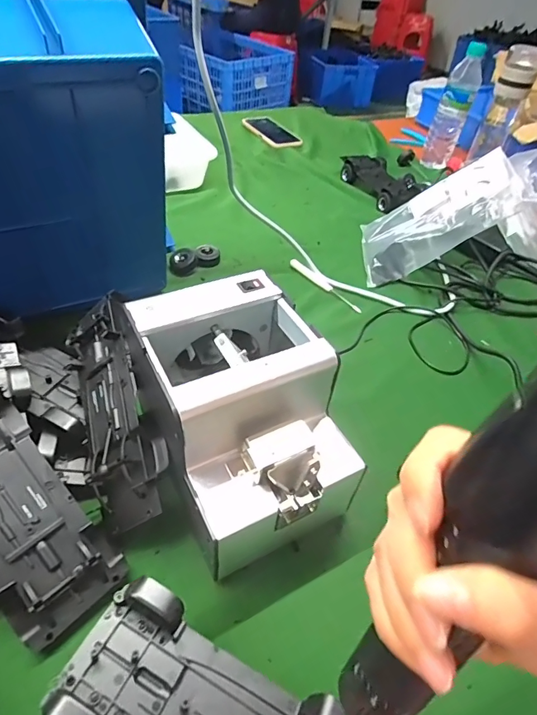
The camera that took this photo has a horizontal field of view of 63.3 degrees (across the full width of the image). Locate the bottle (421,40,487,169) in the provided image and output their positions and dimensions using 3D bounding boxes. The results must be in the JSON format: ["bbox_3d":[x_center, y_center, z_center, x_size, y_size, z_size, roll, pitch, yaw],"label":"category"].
[{"bbox_3d":[0.383,-0.513,0.909,0.065,0.213,0.069,18,47,10],"label":"bottle"}]

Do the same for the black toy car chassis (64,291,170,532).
[{"bbox_3d":[-0.130,0.041,0.358,0.026,0.069,0.188,16,45,-56],"label":"black toy car chassis"}]

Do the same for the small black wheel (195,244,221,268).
[{"bbox_3d":[-0.088,-0.147,0.635,0.035,0.023,0.035,4,46,-4],"label":"small black wheel"}]

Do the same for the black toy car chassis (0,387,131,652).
[{"bbox_3d":[-0.191,0.105,0.319,0.076,0.033,0.194,-35,82,-33],"label":"black toy car chassis"}]

